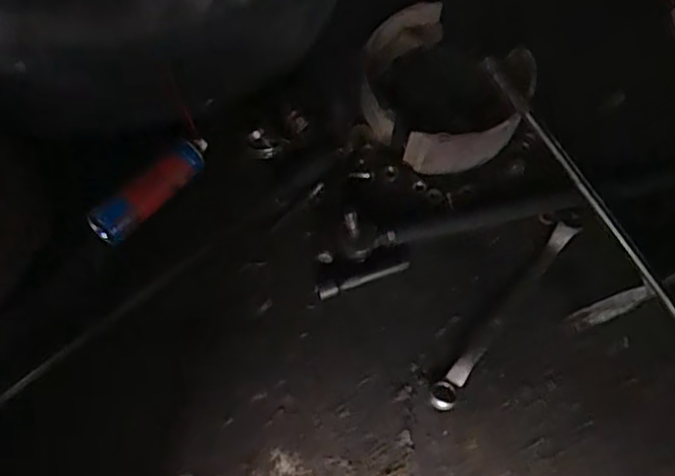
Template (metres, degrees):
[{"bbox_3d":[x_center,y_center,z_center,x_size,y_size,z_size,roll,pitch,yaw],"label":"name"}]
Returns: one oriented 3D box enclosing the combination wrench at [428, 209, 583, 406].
[{"bbox_3d":[0.208,0.080,0.796,0.028,0.017,0.323,34,62,17],"label":"combination wrench"}]

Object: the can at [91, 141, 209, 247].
[{"bbox_3d":[-0.227,-0.065,0.824,0.046,0.042,0.185,38,64,20],"label":"can"}]

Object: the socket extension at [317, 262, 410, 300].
[{"bbox_3d":[0.031,0.050,0.805,0.120,0.012,0.016,-19,61,-14],"label":"socket extension"}]

